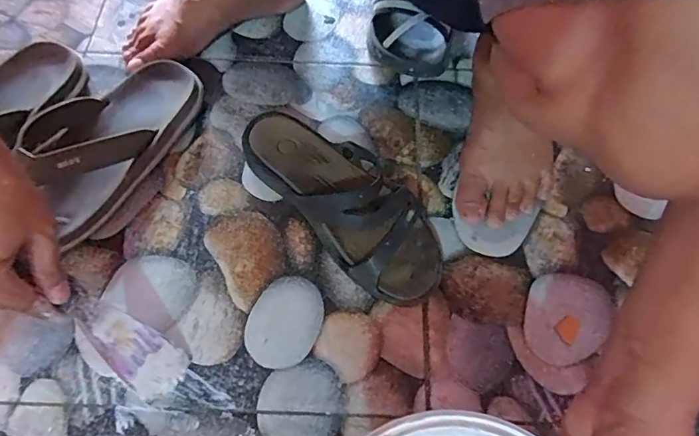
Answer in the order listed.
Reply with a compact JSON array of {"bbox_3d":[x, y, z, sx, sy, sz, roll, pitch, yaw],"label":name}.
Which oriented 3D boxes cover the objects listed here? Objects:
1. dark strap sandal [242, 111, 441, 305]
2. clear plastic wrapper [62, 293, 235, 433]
[{"bbox_3d":[-0.003,-0.025,0.490,0.102,0.056,0.243,-37,70,-17],"label":"dark strap sandal"},{"bbox_3d":[-0.182,0.130,0.420,0.151,0.027,0.072,43,69,-7],"label":"clear plastic wrapper"}]

